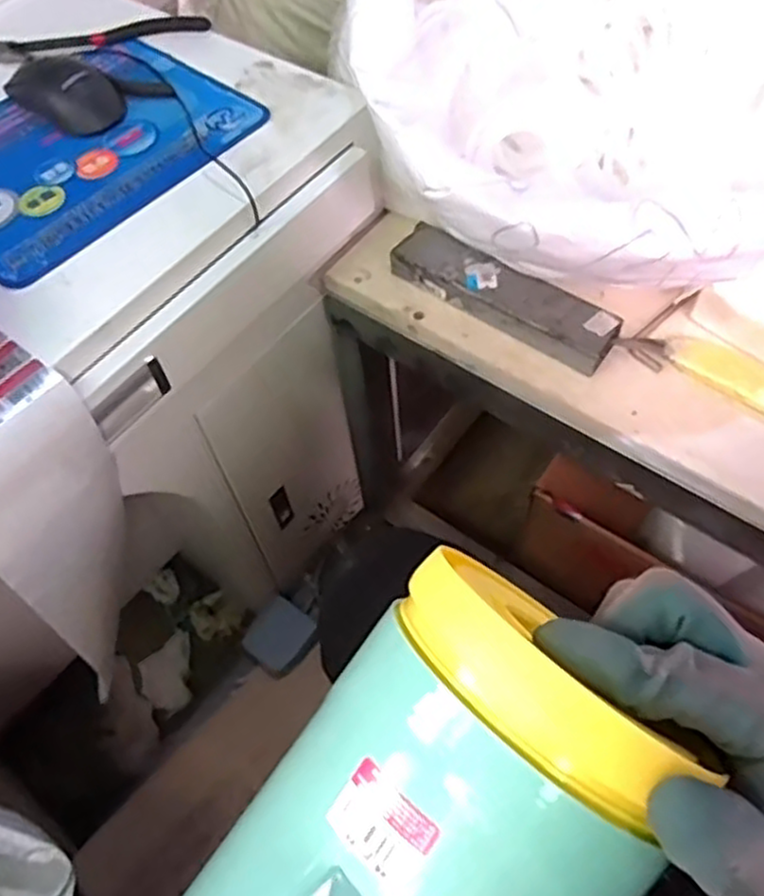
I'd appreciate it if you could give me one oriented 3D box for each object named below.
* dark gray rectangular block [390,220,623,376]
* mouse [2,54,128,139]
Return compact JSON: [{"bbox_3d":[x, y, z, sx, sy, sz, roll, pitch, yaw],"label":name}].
[{"bbox_3d":[0.101,-0.131,0.611,0.194,0.037,0.047,31,66,20],"label":"dark gray rectangular block"},{"bbox_3d":[-0.264,-0.298,0.603,0.094,0.037,0.054,29,65,19],"label":"mouse"}]

